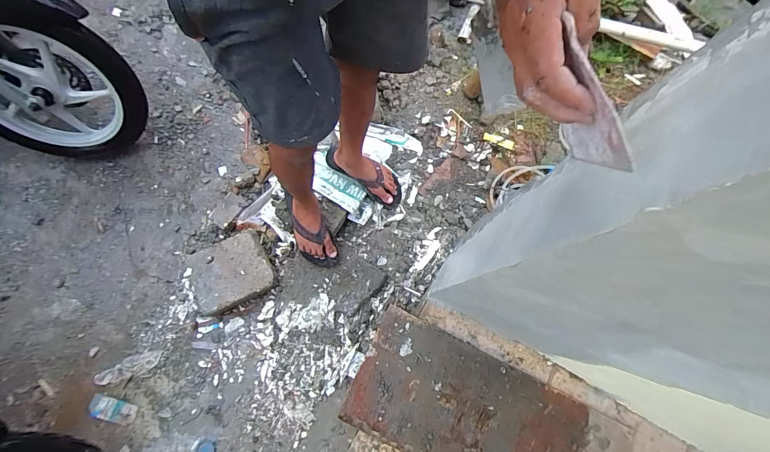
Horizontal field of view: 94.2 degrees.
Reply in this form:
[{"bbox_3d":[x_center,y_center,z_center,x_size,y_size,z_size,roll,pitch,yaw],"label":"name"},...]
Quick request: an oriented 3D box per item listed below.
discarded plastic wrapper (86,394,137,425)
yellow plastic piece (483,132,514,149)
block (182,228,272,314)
[{"bbox_3d":[-0.816,0.547,1.066,0.146,0.014,0.062,14,75,4],"label":"discarded plastic wrapper"},{"bbox_3d":[0.423,-0.318,1.334,0.114,0.009,0.033,19,75,5],"label":"yellow plastic piece"},{"bbox_3d":[-0.494,0.146,1.135,0.243,0.070,0.199,-26,76,-7],"label":"block"}]

